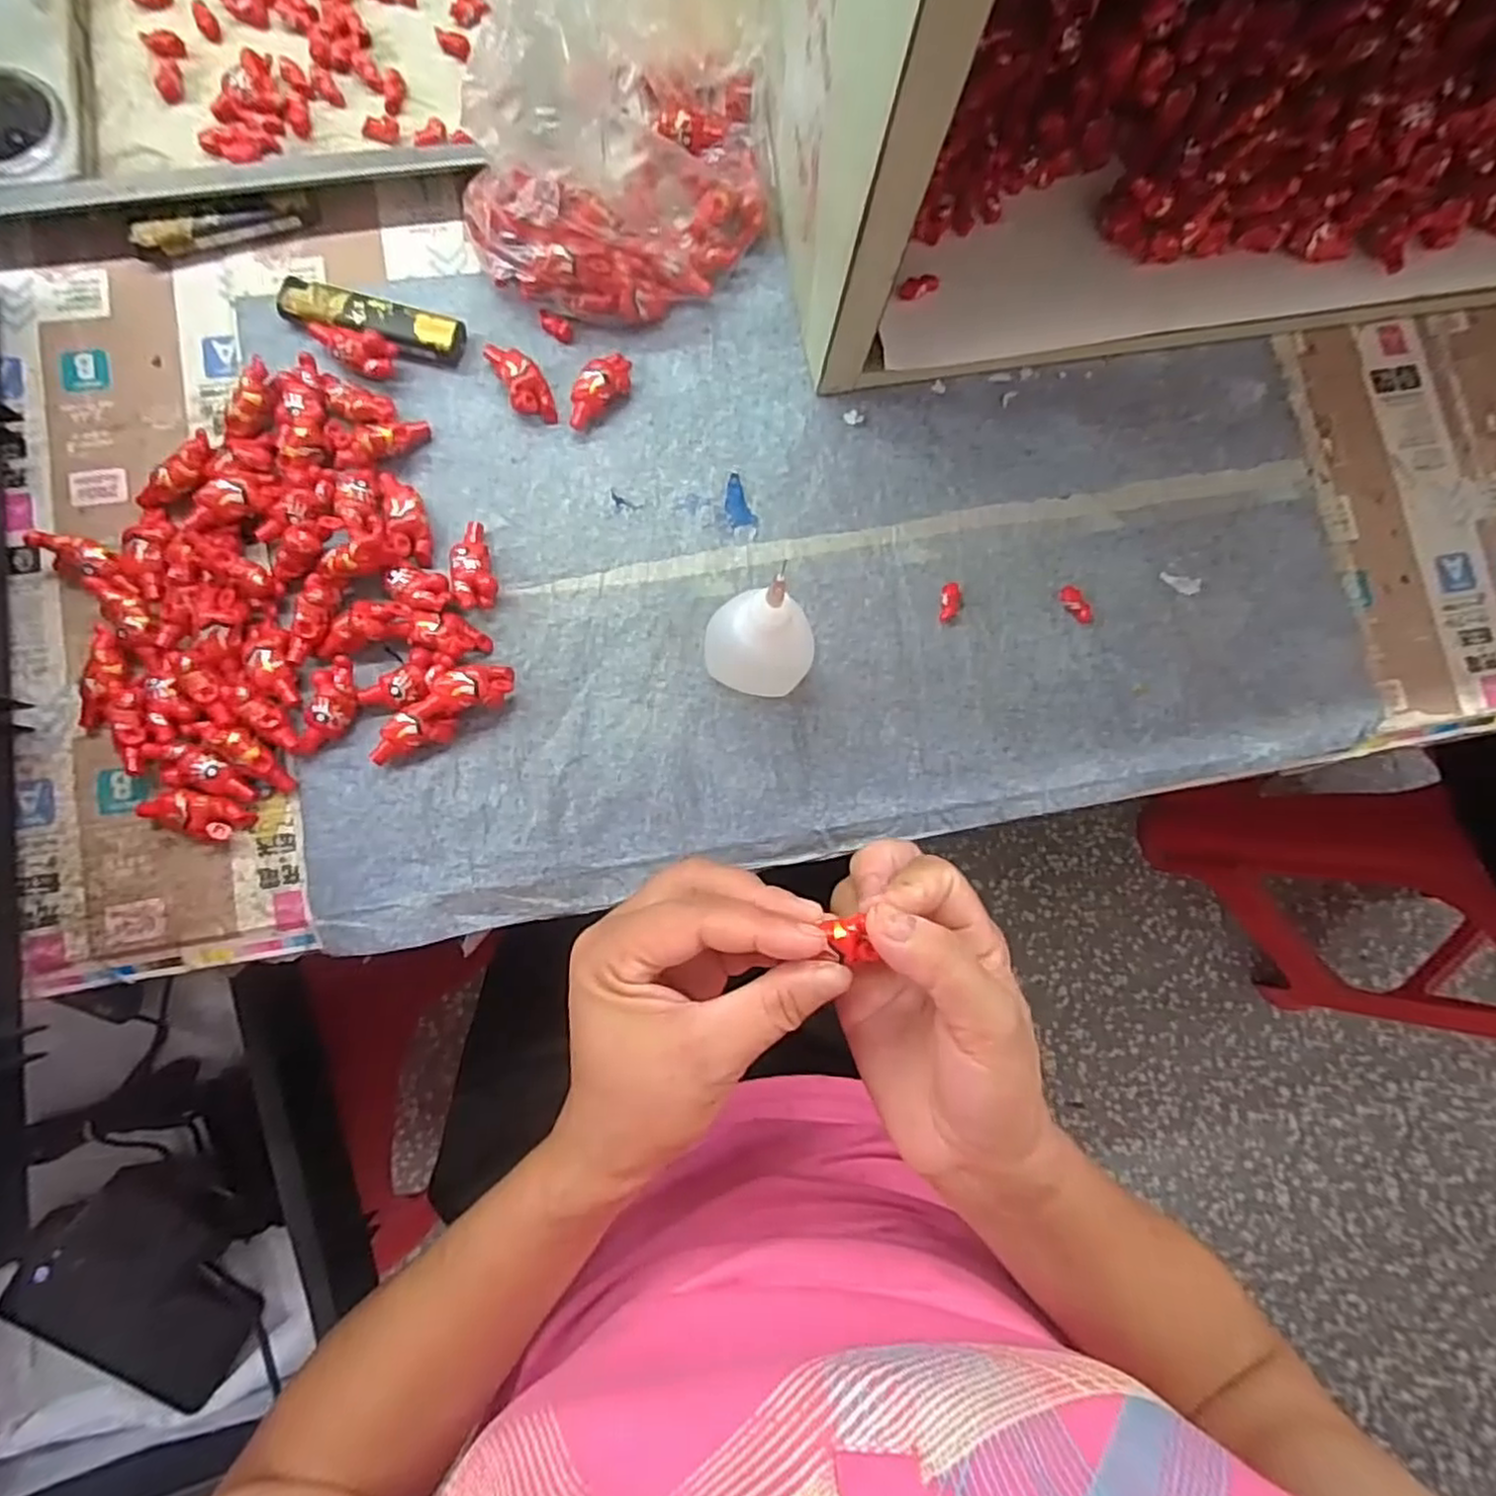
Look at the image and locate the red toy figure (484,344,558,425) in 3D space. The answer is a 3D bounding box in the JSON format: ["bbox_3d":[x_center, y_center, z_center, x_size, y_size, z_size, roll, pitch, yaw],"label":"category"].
[{"bbox_3d":[-0.104,-0.170,0.329,0.018,0.014,0.042,-29,87,-7],"label":"red toy figure"}]

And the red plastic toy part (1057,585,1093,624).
[{"bbox_3d":[0.158,-0.069,0.341,0.010,0.007,0.020,-38,89,-7],"label":"red plastic toy part"}]

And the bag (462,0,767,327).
[{"bbox_3d":[-0.054,-0.278,0.309,0.125,0.094,0.143,2,84,-5],"label":"bag"}]

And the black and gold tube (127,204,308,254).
[{"bbox_3d":[-0.240,-0.239,0.327,0.071,0.014,0.011,-18,86,-6],"label":"black and gold tube"}]

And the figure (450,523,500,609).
[{"bbox_3d":[-0.123,-0.081,0.316,0.017,0.017,0.040,-13,85,-6],"label":"figure"}]

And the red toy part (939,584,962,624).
[{"bbox_3d":[0.096,-0.068,0.338,0.010,0.005,0.019,15,83,-3],"label":"red toy part"}]

